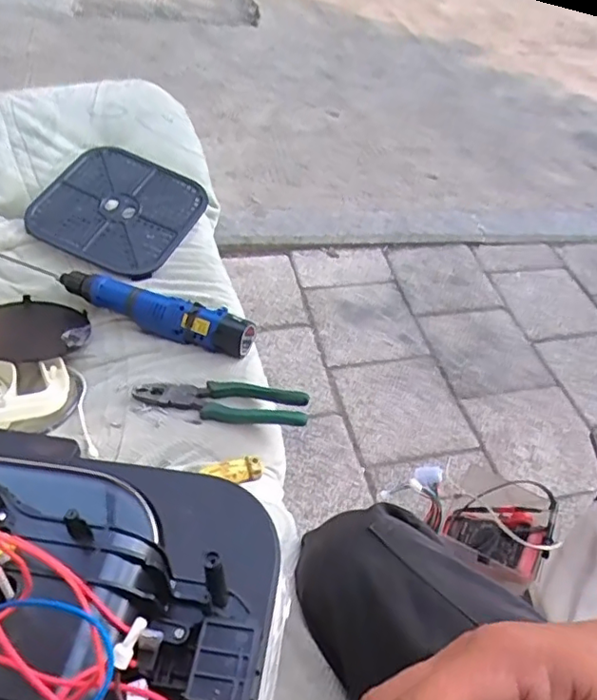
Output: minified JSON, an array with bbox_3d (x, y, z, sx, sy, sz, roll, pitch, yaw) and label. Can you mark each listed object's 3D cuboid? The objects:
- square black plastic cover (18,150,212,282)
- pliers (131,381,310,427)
[{"bbox_3d":[-0.268,-0.208,0.864,0.206,0.015,0.198,24,63,5],"label":"square black plastic cover"},{"bbox_3d":[-0.091,0.058,0.685,0.200,0.029,0.047,10,47,2],"label":"pliers"}]

